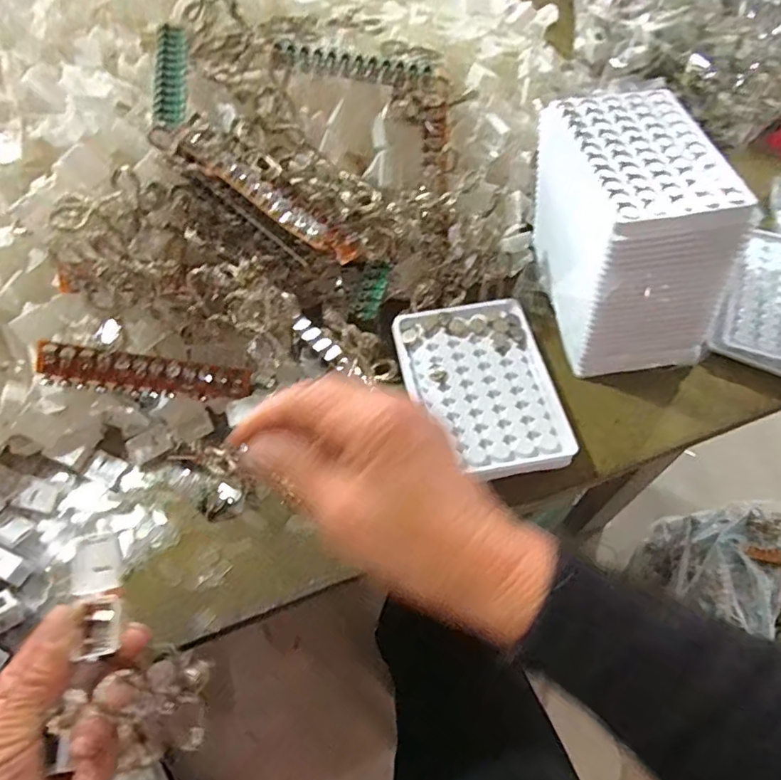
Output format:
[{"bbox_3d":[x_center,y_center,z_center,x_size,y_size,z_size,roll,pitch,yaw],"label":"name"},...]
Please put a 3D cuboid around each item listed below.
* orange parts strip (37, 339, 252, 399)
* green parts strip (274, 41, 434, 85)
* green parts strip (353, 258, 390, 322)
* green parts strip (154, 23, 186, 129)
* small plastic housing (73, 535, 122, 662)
[{"bbox_3d":[-0.155,-0.009,0.352,0.125,0.026,0.008,9,17,-25],"label":"orange parts strip"},{"bbox_3d":[-0.027,-0.239,0.396,0.112,0.014,0.015,5,59,3],"label":"green parts strip"},{"bbox_3d":[-0.013,-0.076,0.409,0.018,0.013,0.047,15,75,8],"label":"green parts strip"},{"bbox_3d":[-0.159,-0.226,0.393,0.021,0.014,0.126,-9,60,-6],"label":"green parts strip"},{"bbox_3d":[-0.138,0.097,0.257,0.020,0.007,0.054,-13,67,-8],"label":"small plastic housing"}]

